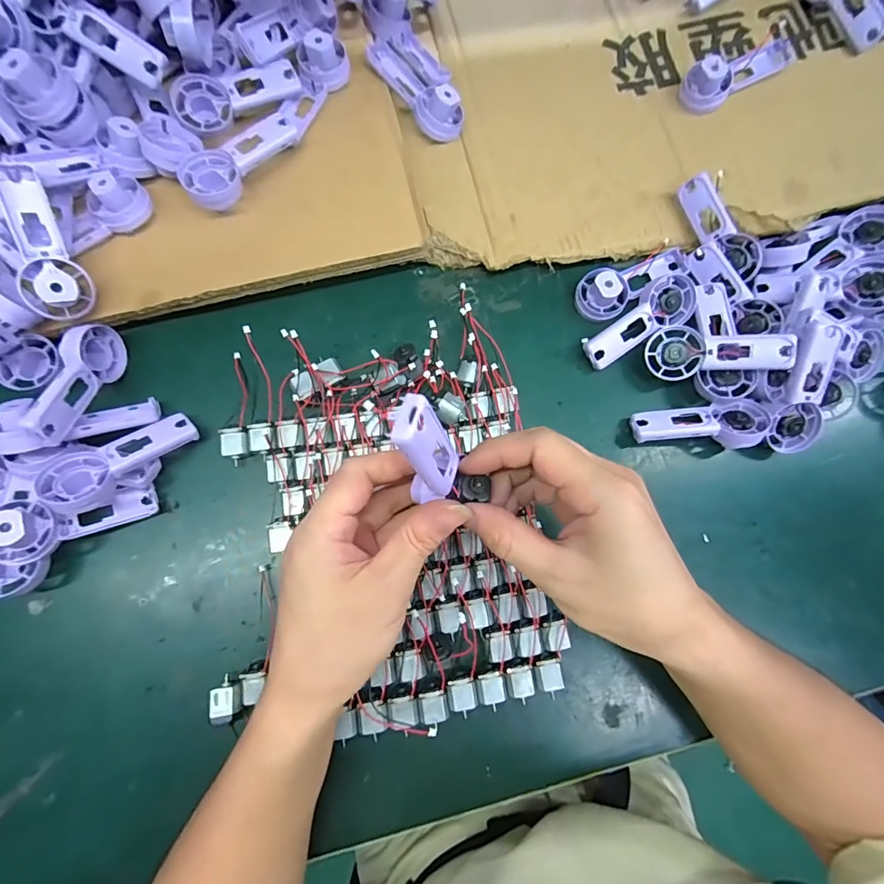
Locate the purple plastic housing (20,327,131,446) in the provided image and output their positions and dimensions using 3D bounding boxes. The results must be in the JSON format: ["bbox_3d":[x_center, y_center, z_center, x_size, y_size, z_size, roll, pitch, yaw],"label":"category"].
[{"bbox_3d":[-0.245,-0.042,0.302,0.018,0.040,0.094,-1,51,-1],"label":"purple plastic housing"}]

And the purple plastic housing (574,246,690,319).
[{"bbox_3d":[0.151,-0.130,0.358,0.092,0.032,0.038,-29,81,-6],"label":"purple plastic housing"}]

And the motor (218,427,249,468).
[{"bbox_3d":[-0.147,0.004,0.321,0.018,0.016,0.027,-8,79,-3],"label":"motor"}]

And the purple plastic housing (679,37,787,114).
[{"bbox_3d":[0.249,-0.315,0.378,0.089,0.029,0.034,-29,81,-6],"label":"purple plastic housing"}]

